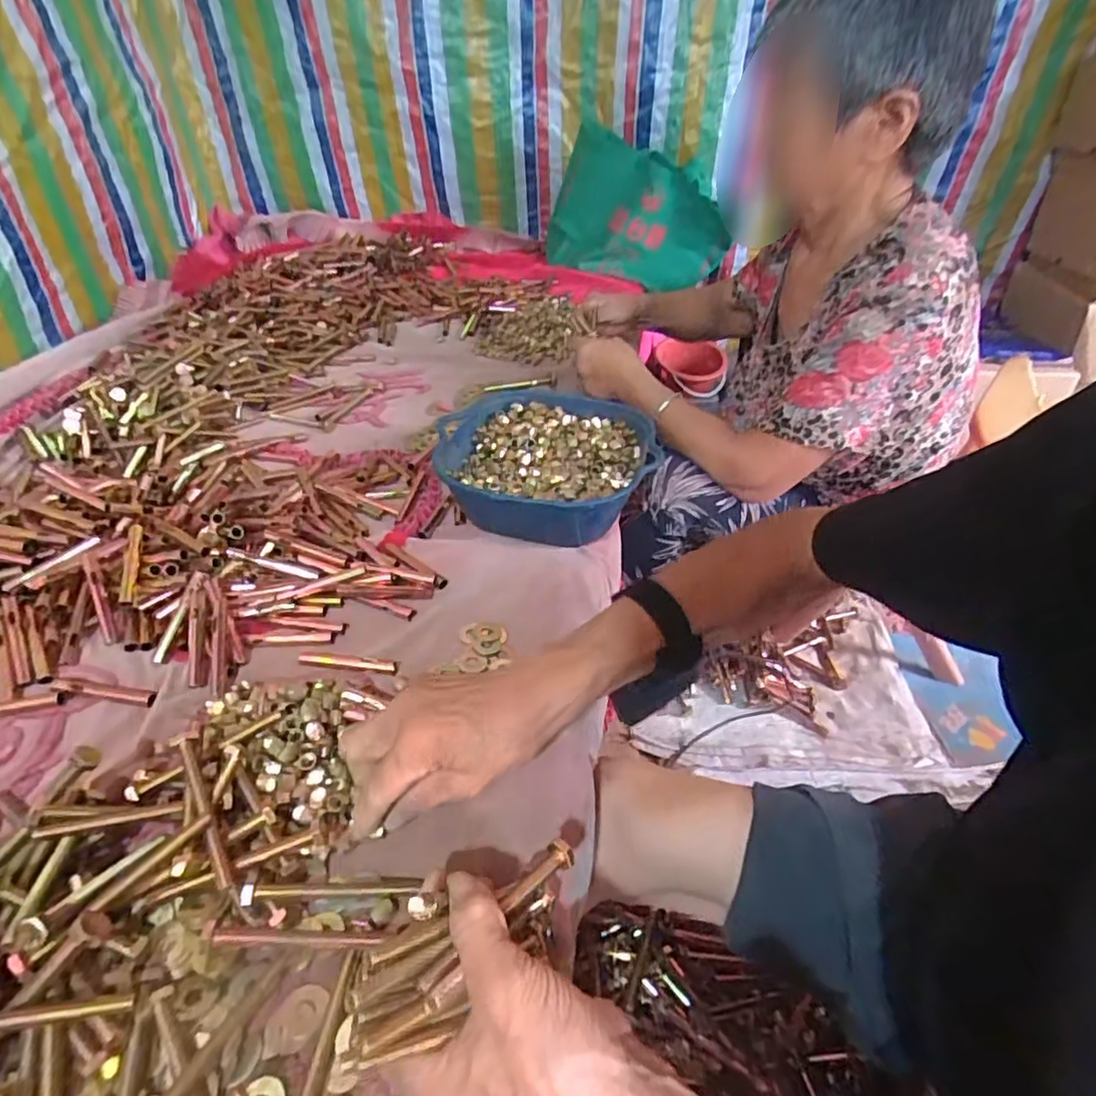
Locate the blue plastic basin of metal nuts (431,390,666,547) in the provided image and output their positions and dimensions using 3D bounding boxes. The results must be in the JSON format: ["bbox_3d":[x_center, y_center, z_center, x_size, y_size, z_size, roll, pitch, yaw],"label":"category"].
[{"bbox_3d":[-0.002,-0.089,0.699,0.230,0.080,0.221,0,40,0],"label":"blue plastic basin of metal nuts"}]

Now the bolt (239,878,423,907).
[{"bbox_3d":[-0.131,0.210,0.378,0.103,0.016,0.014,6,39,-16],"label":"bolt"}]

